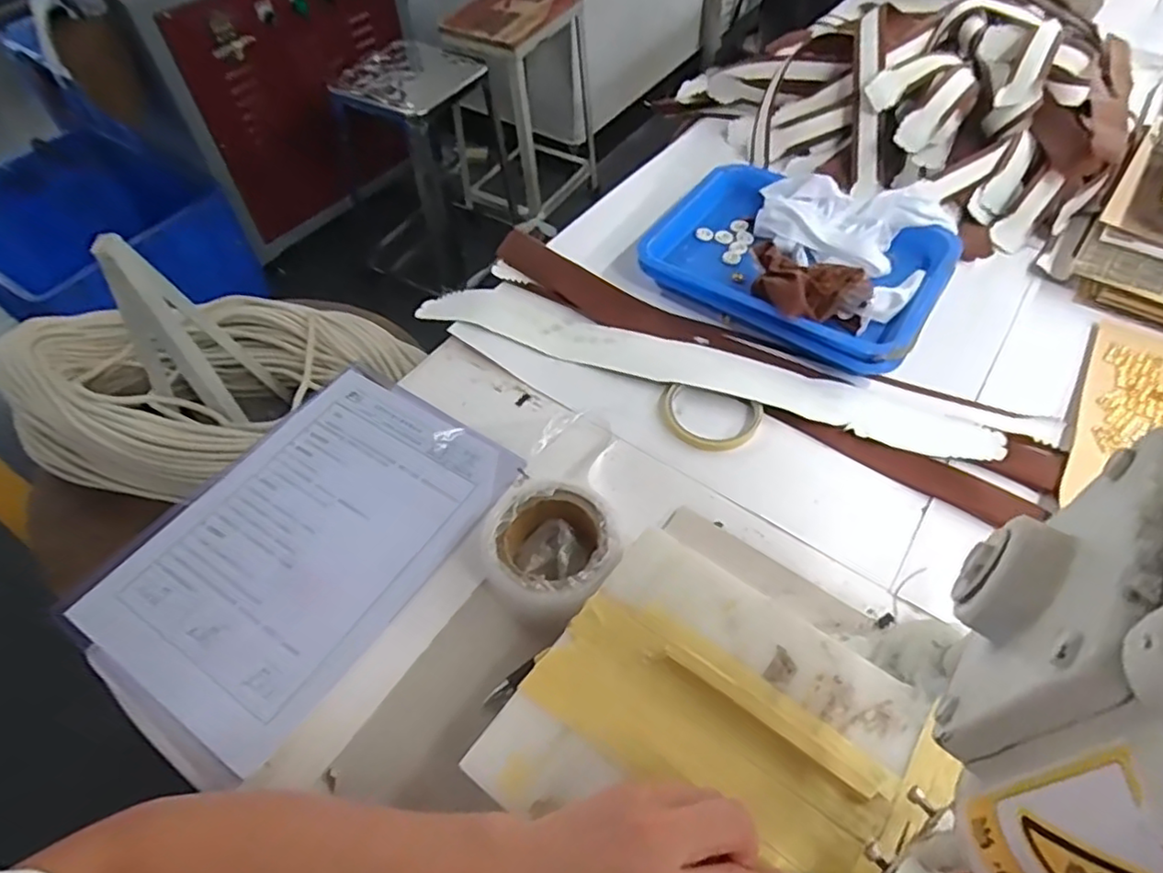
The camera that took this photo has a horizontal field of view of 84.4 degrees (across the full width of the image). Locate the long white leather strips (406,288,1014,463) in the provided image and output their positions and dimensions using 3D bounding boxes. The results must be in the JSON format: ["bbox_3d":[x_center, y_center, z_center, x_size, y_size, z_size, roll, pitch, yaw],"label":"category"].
[{"bbox_3d":[0.102,-0.074,0.618,0.551,0.016,0.066,16,57,14],"label":"long white leather strips"}]

